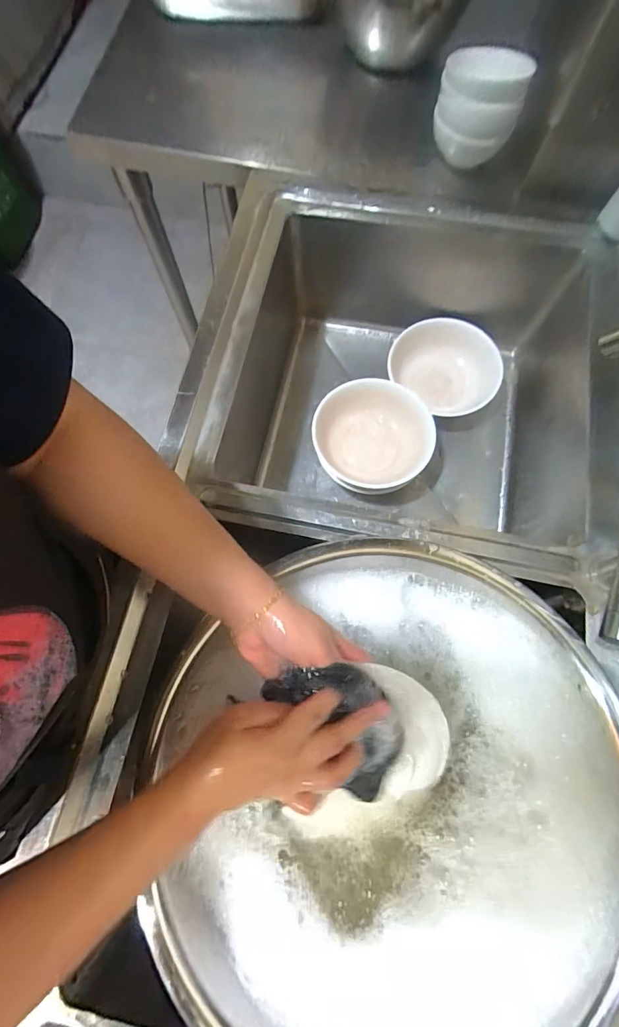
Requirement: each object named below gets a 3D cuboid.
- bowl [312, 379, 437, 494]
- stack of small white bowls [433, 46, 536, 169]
[{"bbox_3d":[0.103,-0.123,0.723,0.189,0.098,0.179,0,73,1],"label":"bowl"},{"bbox_3d":[0.248,-0.594,0.628,0.114,0.122,0.091,18,74,6],"label":"stack of small white bowls"}]

